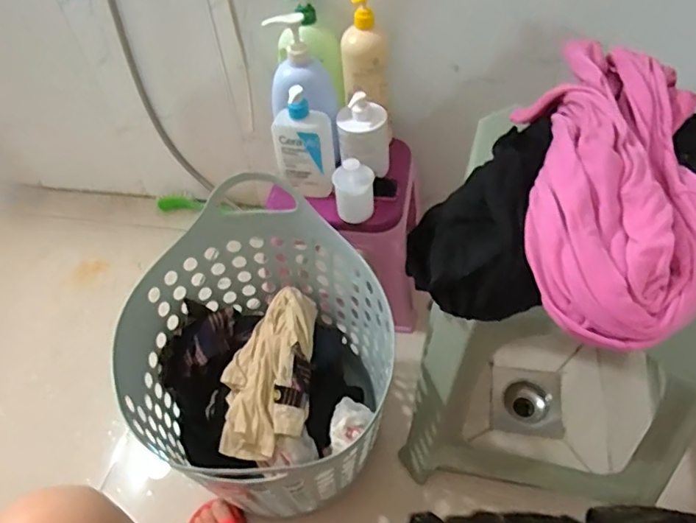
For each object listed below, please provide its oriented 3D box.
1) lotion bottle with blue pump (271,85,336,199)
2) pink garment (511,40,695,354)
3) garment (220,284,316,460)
[{"bbox_3d":[-0.069,-0.185,0.864,0.100,0.178,0.042,2,49,7],"label":"lotion bottle with blue pump"},{"bbox_3d":[0.236,-0.078,0.472,0.152,0.081,0.316,4,49,9],"label":"pink garment"},{"bbox_3d":[-0.115,0.170,0.826,0.126,0.046,0.252,10,69,14],"label":"garment"}]

